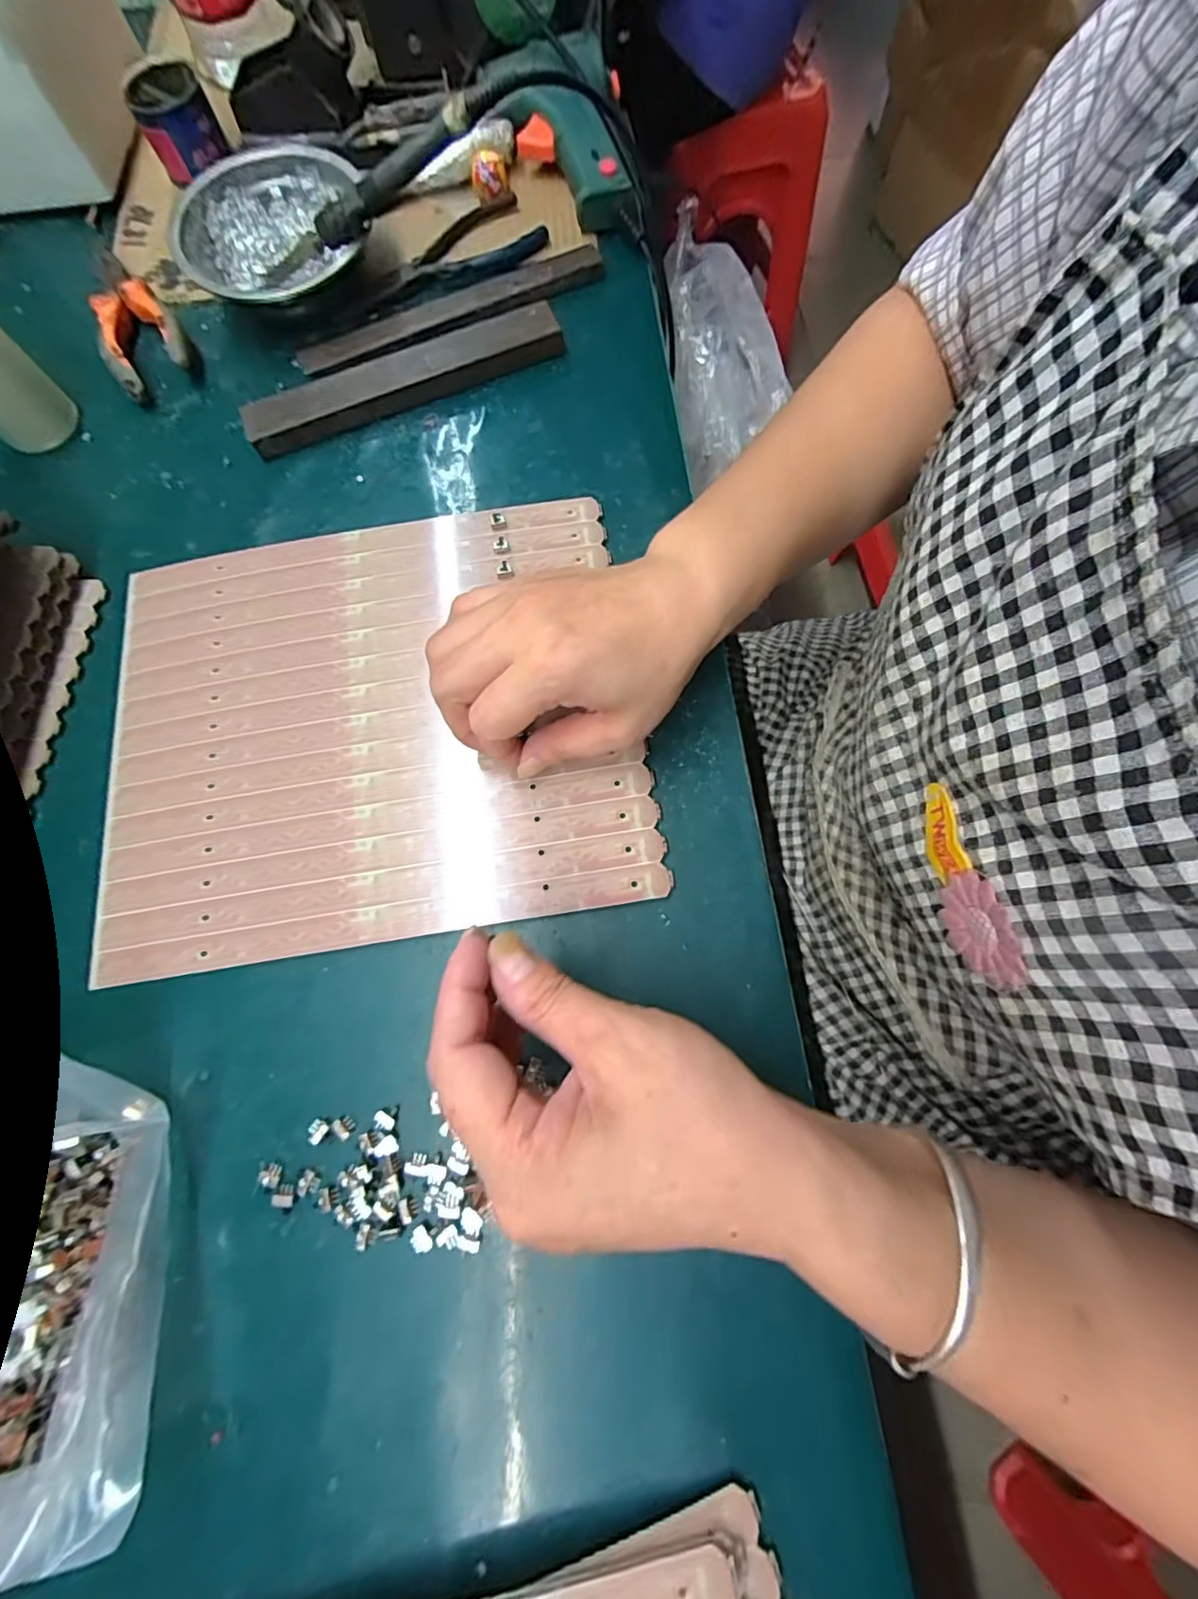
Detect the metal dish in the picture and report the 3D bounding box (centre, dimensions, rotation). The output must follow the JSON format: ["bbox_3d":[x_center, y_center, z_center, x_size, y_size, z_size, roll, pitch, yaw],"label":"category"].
[{"bbox_3d":[-0.208,-0.366,0.369,0.127,0.039,0.117,-39,77,-9],"label":"metal dish"}]

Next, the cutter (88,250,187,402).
[{"bbox_3d":[-0.316,-0.321,0.373,0.051,0.018,0.127,-35,77,-8],"label":"cutter"}]

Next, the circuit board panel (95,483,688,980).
[{"bbox_3d":[-0.125,-0.044,0.301,0.281,0.008,0.236,-9,75,-1],"label":"circuit board panel"}]

